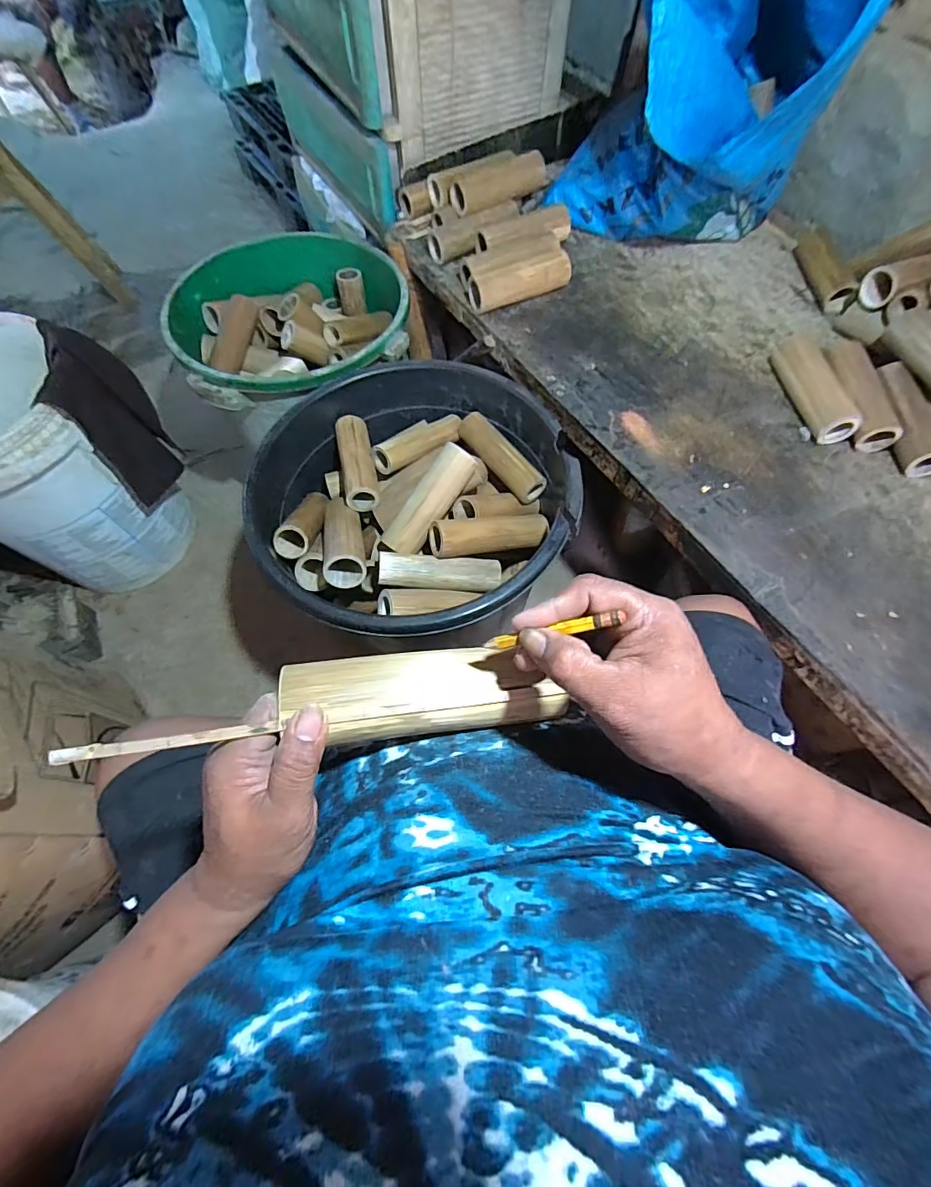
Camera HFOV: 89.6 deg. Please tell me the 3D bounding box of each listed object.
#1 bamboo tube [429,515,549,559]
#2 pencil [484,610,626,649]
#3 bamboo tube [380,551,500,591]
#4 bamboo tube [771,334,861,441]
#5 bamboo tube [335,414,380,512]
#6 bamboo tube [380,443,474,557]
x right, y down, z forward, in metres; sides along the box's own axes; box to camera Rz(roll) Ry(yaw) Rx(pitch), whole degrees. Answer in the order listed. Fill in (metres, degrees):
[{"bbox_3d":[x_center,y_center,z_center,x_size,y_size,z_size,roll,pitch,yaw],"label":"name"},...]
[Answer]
[{"bbox_3d":[0.035,-0.092,0.703,0.170,0.044,0.052,-9,62,-22],"label":"bamboo tube"},{"bbox_3d":[0.045,0.022,0.258,0.077,0.004,0.007,-14,59,28],"label":"pencil"},{"bbox_3d":[-0.035,-0.034,0.679,0.172,0.044,0.053,-1,63,-1],"label":"bamboo tube"},{"bbox_3d":[0.535,-0.319,0.727,0.058,0.053,0.194,-1,63,-1],"label":"bamboo tube"},{"bbox_3d":[-0.179,-0.222,0.779,0.057,0.042,0.189,-12,64,-7],"label":"bamboo tube"},{"bbox_3d":[-0.050,-0.136,0.707,0.056,0.048,0.179,38,95,17],"label":"bamboo tube"}]

